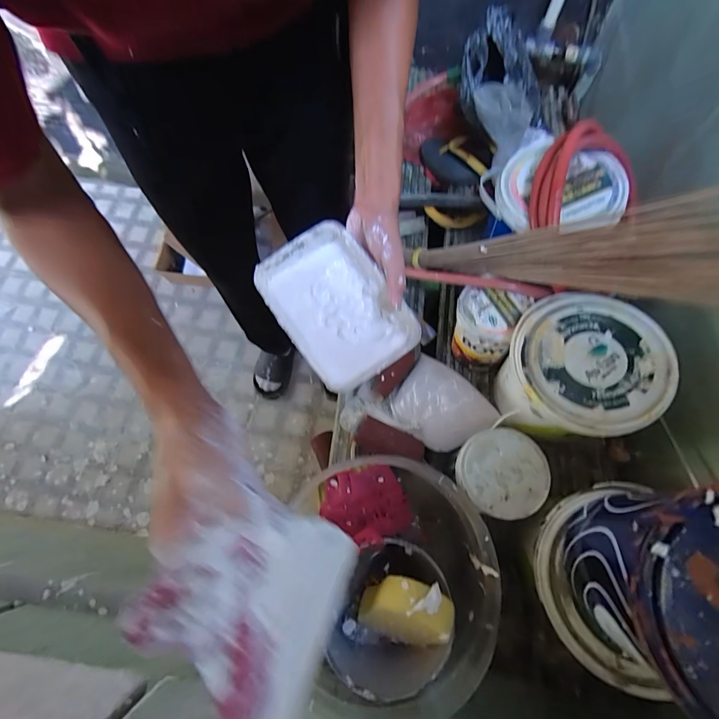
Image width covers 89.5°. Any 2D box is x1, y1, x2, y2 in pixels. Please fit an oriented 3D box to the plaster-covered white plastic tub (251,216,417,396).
[{"bbox_3d":[-0.028,-0.056,0.394,0.115,0.053,0.162,-35,73,-10],"label":"plaster-covered white plastic tub"}]

